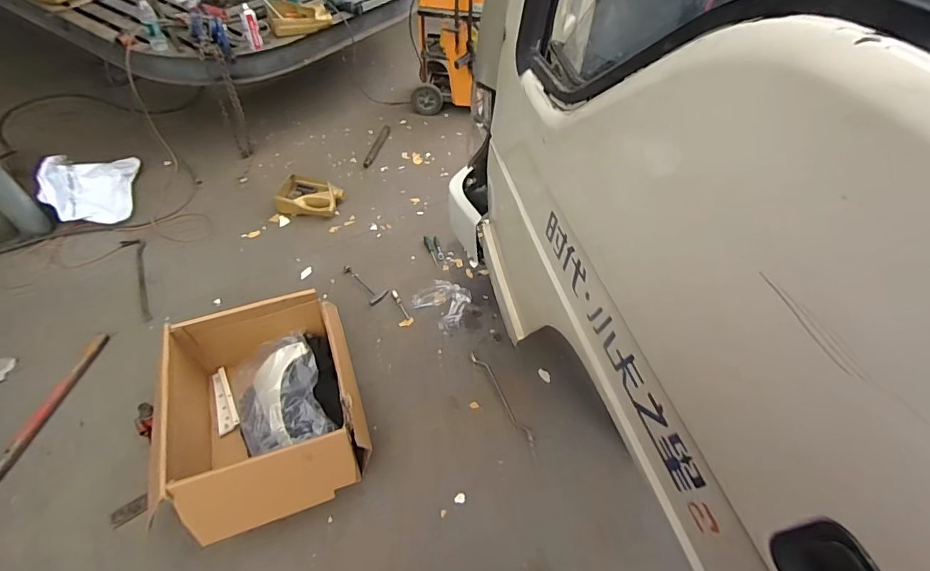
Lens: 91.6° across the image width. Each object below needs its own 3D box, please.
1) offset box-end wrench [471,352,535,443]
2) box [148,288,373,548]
[{"bbox_3d":[0.133,0.403,1.672,0.044,0.013,0.398,-22,55,-21],"label":"offset box-end wrench"},{"bbox_3d":[-0.605,0.380,1.419,0.534,0.328,0.644,-16,54,-14],"label":"box"}]

